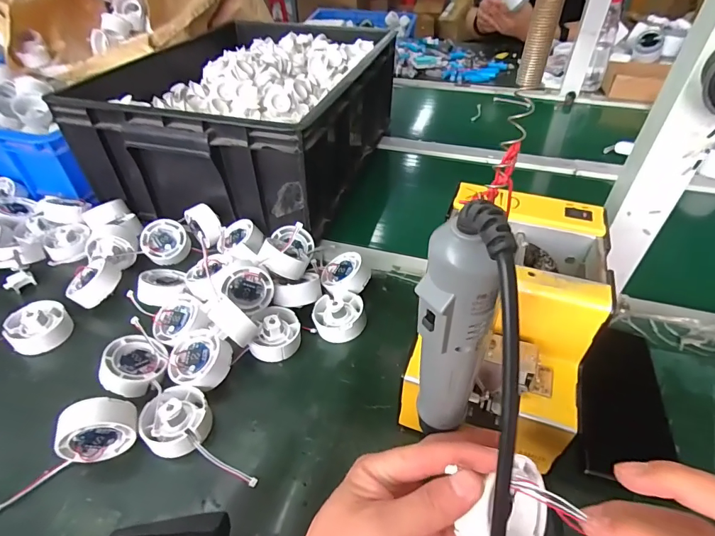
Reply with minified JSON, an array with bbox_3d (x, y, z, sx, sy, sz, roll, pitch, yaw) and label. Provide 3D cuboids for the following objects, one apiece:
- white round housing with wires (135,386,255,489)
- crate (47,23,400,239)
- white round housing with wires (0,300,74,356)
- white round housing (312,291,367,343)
[{"bbox_3d":[-0.136,0.144,0.337,0.052,0.032,0.110,-33,52,-31],"label":"white round housing with wires"},{"bbox_3d":[-0.159,-0.249,0.667,0.362,0.164,0.443,14,44,16],"label":"crate"},{"bbox_3d":[-0.362,0.066,0.424,0.110,0.033,0.049,-10,43,-10],"label":"white round housing with wires"},{"bbox_3d":[-0.019,0.051,0.435,0.053,0.028,0.060,-10,43,-10],"label":"white round housing"}]

